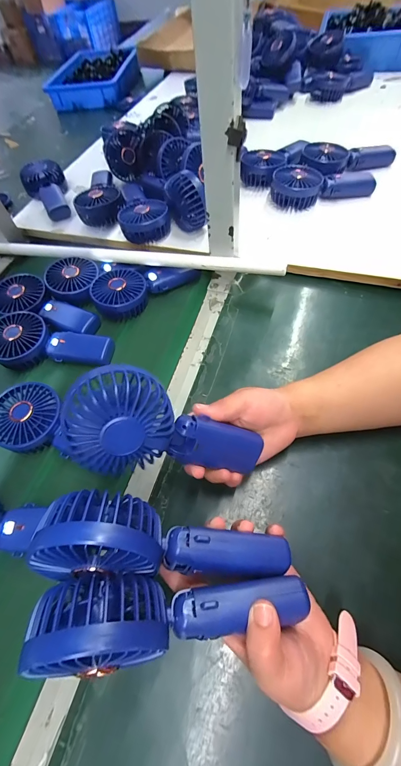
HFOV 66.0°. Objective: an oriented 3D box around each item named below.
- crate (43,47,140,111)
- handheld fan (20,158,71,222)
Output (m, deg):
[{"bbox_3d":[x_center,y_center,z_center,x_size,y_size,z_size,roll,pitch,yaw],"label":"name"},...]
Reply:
[{"bbox_3d":[-0.348,-1.051,1.065,0.275,0.077,0.357,3,60,7],"label":"crate"},{"bbox_3d":[-0.312,-0.395,0.627,0.080,0.049,0.160,-24,61,-9],"label":"handheld fan"}]

